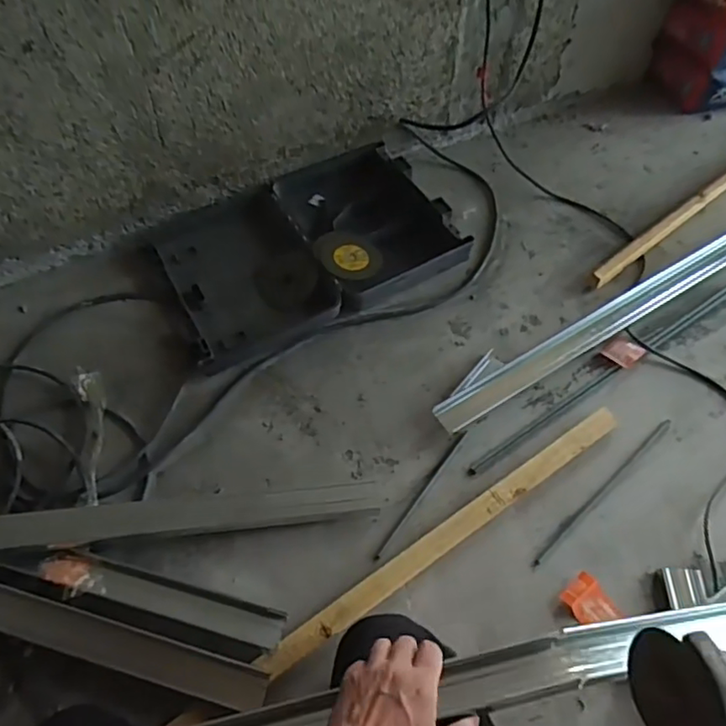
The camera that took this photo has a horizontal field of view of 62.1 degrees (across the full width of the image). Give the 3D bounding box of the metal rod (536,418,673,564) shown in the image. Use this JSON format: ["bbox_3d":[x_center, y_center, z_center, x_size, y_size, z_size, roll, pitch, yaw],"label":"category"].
[{"bbox_3d":[0.341,0.176,0.854,0.313,0.011,0.013,-38,65,-20],"label":"metal rod"}]

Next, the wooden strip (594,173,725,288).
[{"bbox_3d":[0.781,-0.410,1.193,0.977,0.032,0.034,-35,64,-18],"label":"wooden strip"}]

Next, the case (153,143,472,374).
[{"bbox_3d":[-0.102,-0.215,1.067,0.486,0.065,0.332,-24,61,-13],"label":"case"}]

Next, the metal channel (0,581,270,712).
[{"bbox_3d":[-0.342,0.318,0.713,0.473,0.030,0.049,13,60,9],"label":"metal channel"}]

